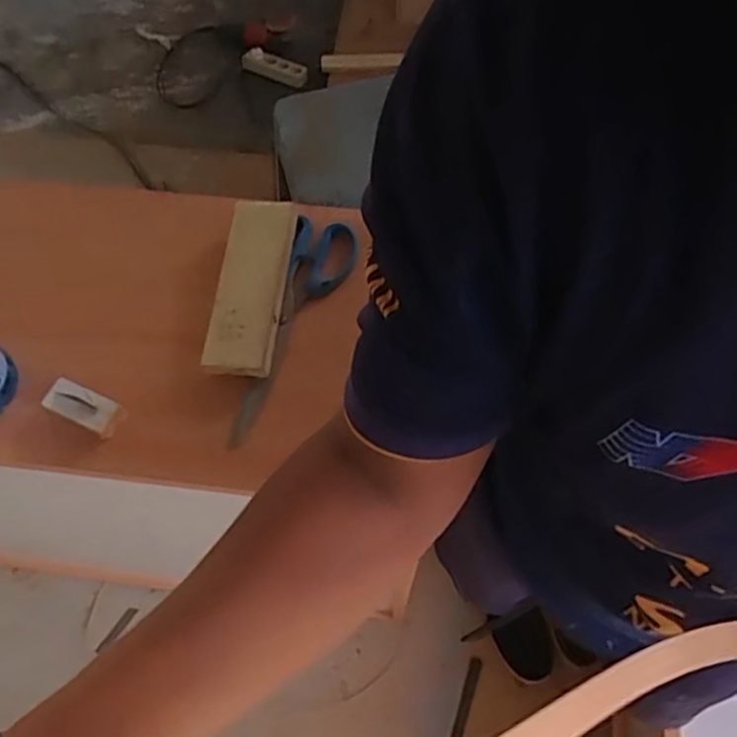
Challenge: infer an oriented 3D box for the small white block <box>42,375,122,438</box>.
[{"bbox_3d":[-0.215,0.028,0.509,0.053,0.020,0.024,22,67,11],"label":"small white block"}]

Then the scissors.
[{"bbox_3d":[-0.056,-0.031,0.539,0.054,0.020,0.202,12,65,6],"label":"scissors"}]

